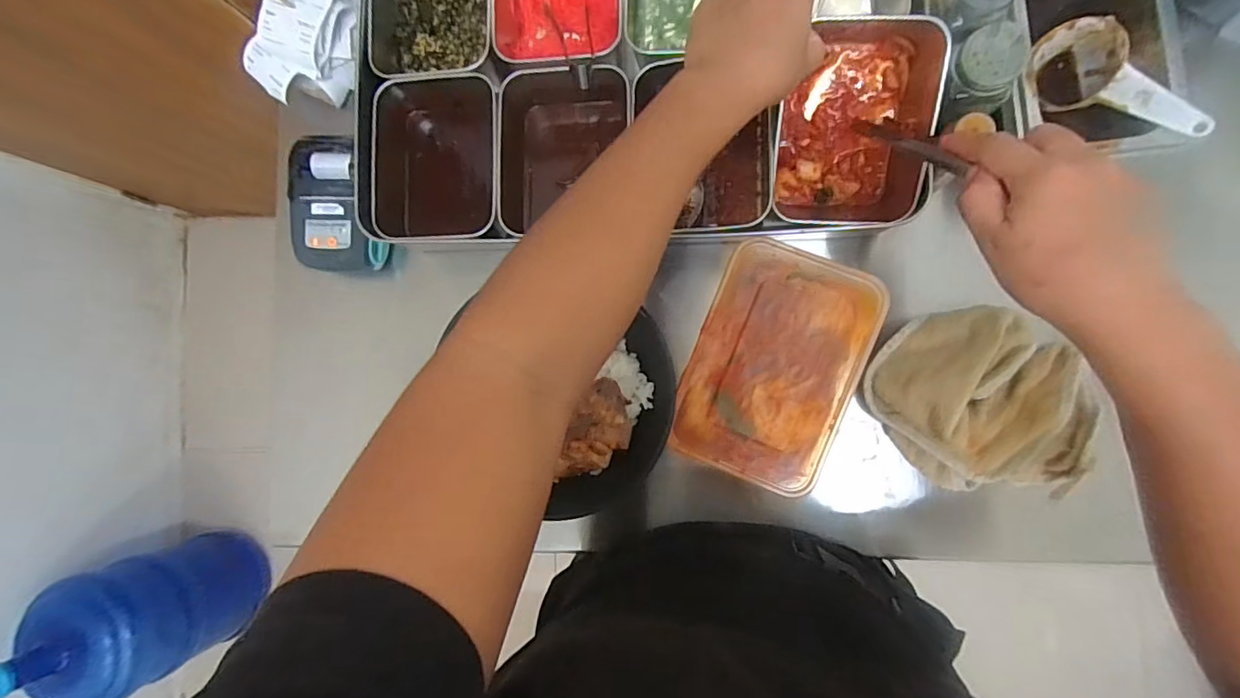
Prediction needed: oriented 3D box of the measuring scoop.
[{"bbox_3d":[0.346,-0.181,0.390,0.049,0.059,0.118,-22,54,6],"label":"measuring scoop"}]

